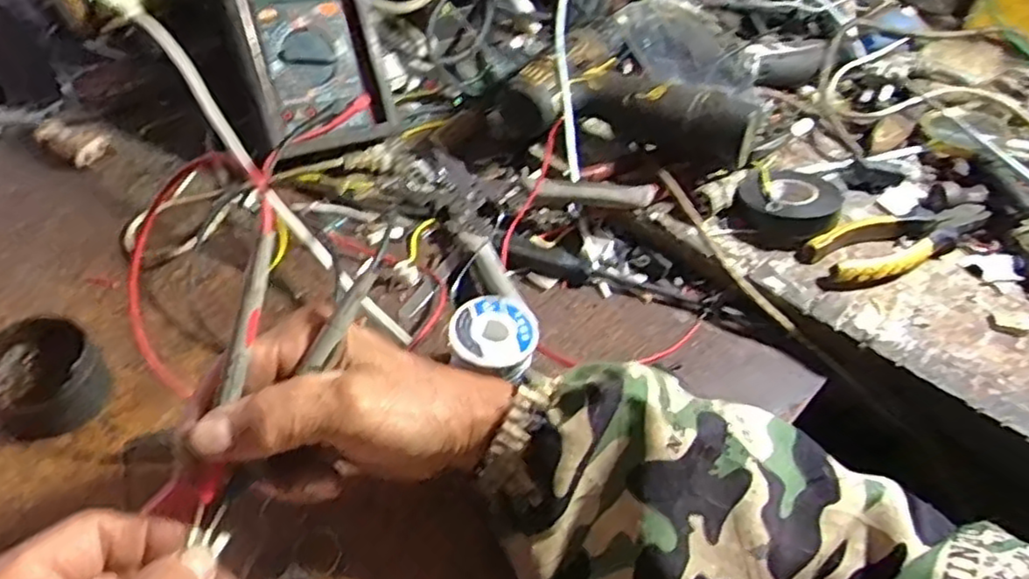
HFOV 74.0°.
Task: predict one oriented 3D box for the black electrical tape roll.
[{"bbox_3d":[0.208,-0.064,0.519,0.070,0.024,0.071,3,49,-3],"label":"black electrical tape roll"}]

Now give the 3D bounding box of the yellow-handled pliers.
[{"bbox_3d":[0.286,-0.037,0.510,0.159,0.020,0.052,-18,53,-20],"label":"yellow-handled pliers"}]

